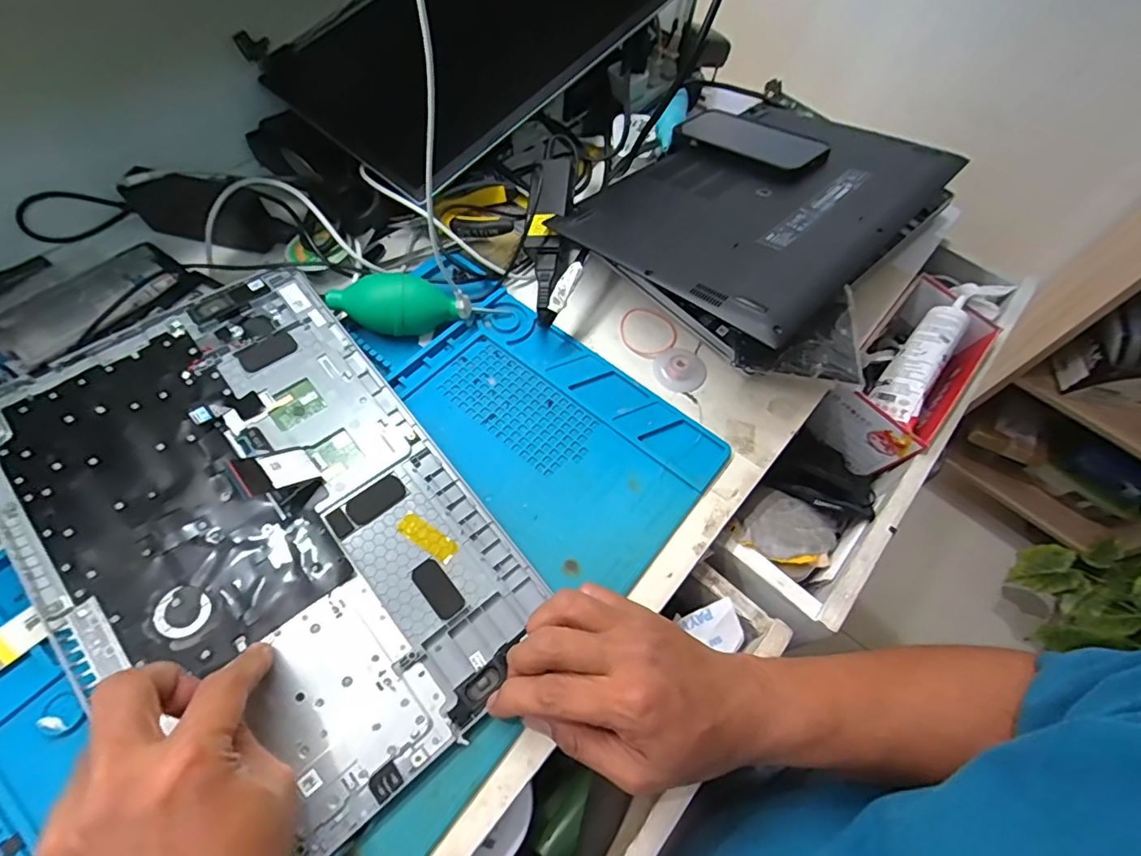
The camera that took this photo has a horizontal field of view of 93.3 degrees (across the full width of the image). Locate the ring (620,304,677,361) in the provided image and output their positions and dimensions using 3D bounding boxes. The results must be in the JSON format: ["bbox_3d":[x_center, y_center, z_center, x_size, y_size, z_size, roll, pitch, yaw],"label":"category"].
[{"bbox_3d":[0.069,-0.087,0.493,0.057,0.005,0.051,31,66,21],"label":"ring"}]

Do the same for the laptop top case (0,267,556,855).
[{"bbox_3d":[-0.200,0.061,0.352,0.234,0.008,0.357,-36,75,-22],"label":"laptop top case"}]

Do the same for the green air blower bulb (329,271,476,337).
[{"bbox_3d":[-0.139,-0.100,0.443,0.111,0.041,0.042,0,60,-19],"label":"green air blower bulb"}]

